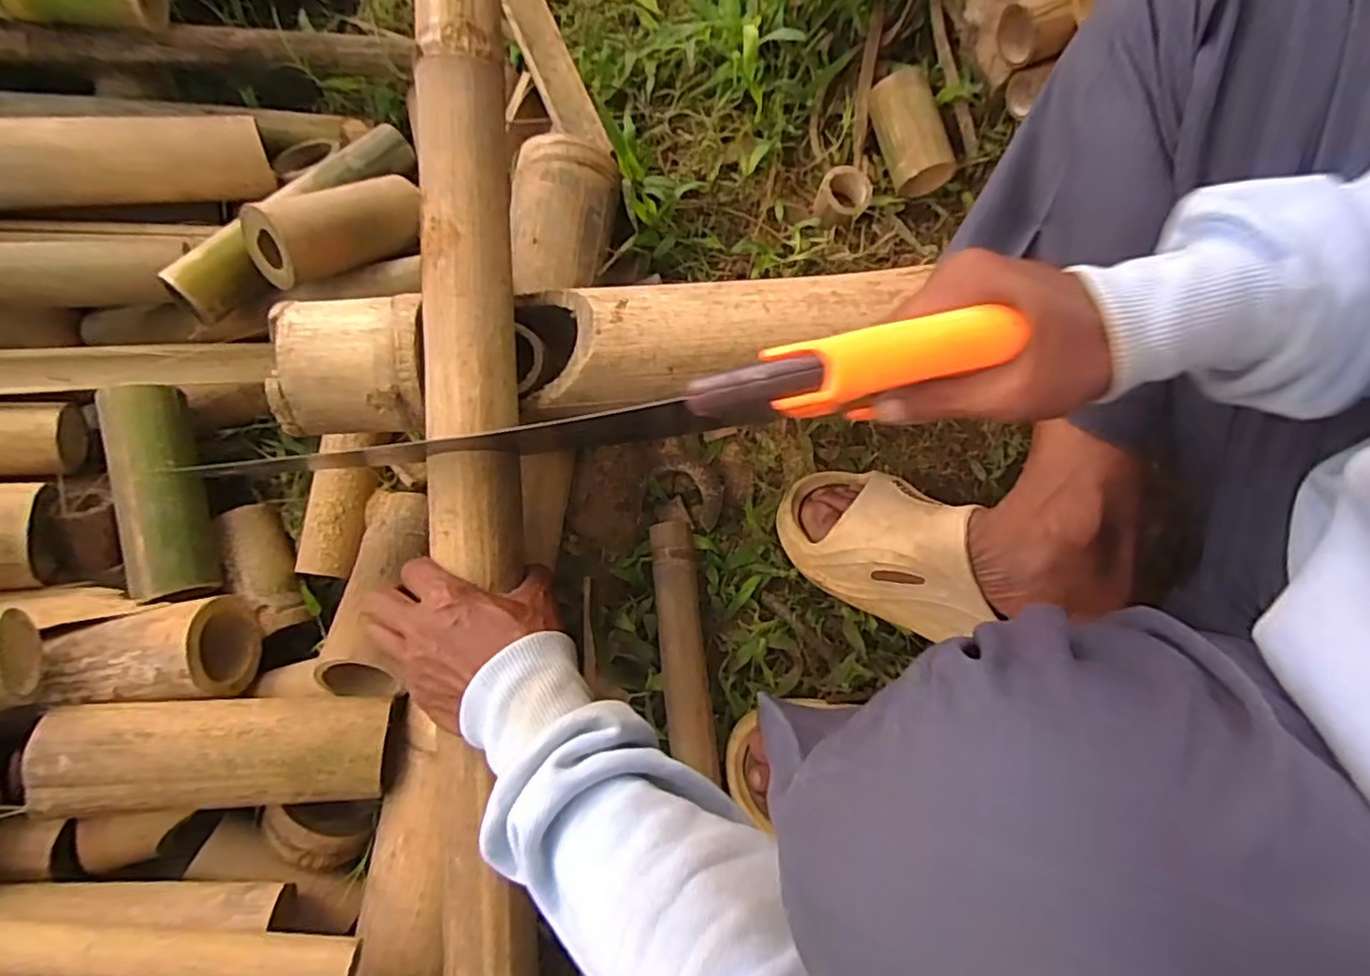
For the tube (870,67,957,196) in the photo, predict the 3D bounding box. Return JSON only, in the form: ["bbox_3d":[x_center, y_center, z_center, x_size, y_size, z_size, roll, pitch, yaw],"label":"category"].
[{"bbox_3d":[0.214,-0.336,0.627,0.048,0.040,0.105,-12,79,-2],"label":"tube"}]

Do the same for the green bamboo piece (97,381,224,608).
[{"bbox_3d":[-0.381,0.002,0.483,0.042,0.043,0.154,-13,79,-2],"label":"green bamboo piece"}]

